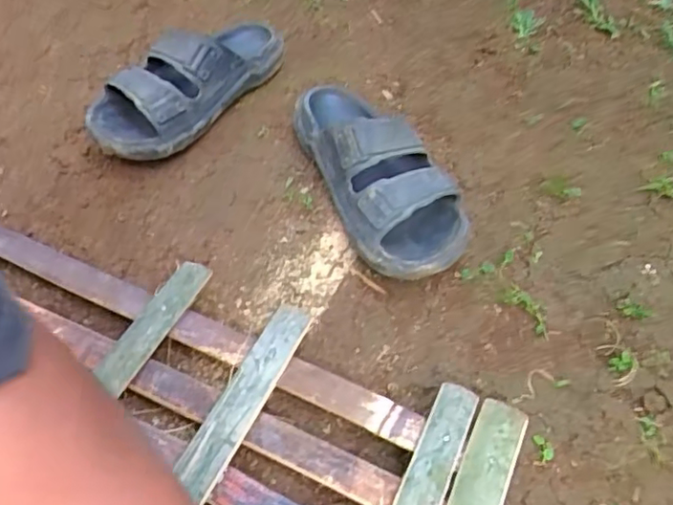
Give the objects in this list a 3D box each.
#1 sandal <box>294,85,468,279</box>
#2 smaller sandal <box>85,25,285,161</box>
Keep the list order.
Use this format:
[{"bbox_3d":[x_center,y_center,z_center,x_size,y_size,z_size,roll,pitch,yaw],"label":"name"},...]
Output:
[{"bbox_3d":[0.044,-0.088,0.622,0.109,0.089,0.275,-14,53,-17],"label":"sandal"},{"bbox_3d":[-0.167,-0.204,0.702,0.112,0.089,0.272,27,52,16],"label":"smaller sandal"}]

